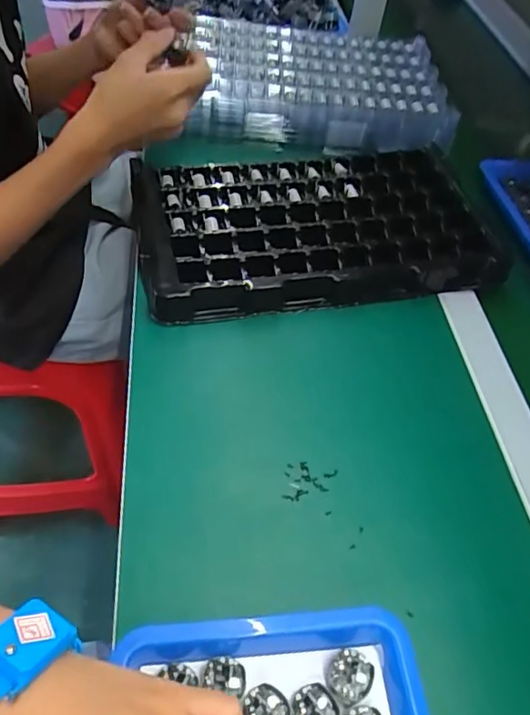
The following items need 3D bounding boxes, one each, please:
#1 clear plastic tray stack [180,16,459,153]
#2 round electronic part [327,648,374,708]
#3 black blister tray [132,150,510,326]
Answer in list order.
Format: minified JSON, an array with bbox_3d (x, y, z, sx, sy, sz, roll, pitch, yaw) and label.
[{"bbox_3d":[0.071,-0.359,0.746,0.325,0.069,0.231,4,52,-2],"label":"clear plastic tray stack"},{"bbox_3d":[0.050,0.187,0.327,0.024,0.004,0.030,30,56,17],"label":"round electronic part"},{"bbox_3d":[0.050,-0.138,0.583,0.353,0.029,0.208,-7,53,-10],"label":"black blister tray"}]

